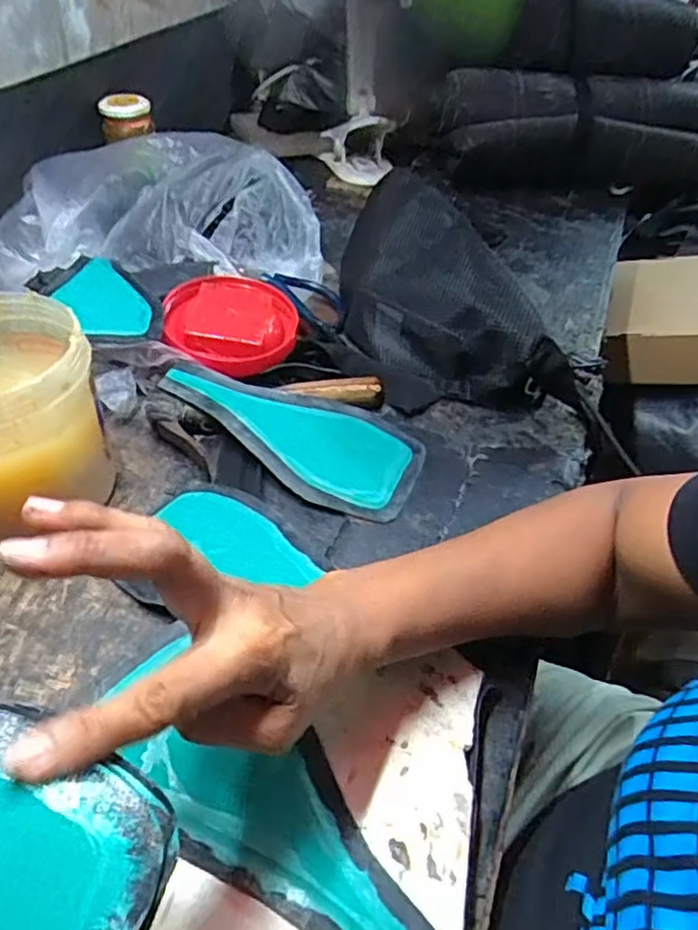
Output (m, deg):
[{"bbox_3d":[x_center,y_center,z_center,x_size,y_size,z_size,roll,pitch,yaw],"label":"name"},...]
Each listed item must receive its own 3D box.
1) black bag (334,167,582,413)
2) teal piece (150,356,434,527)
[{"bbox_3d":[0.062,-0.159,0.597,0.148,0.092,0.296,-19,49,-21],"label":"black bag"},{"bbox_3d":[-0.048,-0.022,0.508,0.210,0.010,0.103,18,50,0],"label":"teal piece"}]

